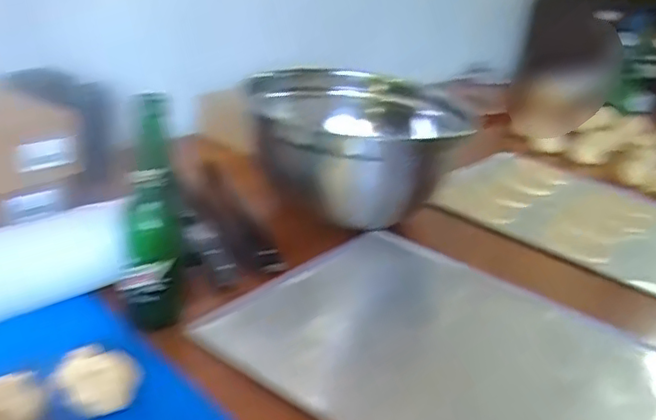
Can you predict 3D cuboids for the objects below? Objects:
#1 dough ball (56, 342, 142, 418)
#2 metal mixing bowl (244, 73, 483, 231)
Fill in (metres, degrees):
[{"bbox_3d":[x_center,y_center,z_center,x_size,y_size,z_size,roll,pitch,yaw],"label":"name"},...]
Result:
[{"bbox_3d":[-0.177,0.131,0.476,0.057,0.027,0.052,7,24,4],"label":"dough ball"},{"bbox_3d":[0.032,-0.102,0.877,0.271,0.153,0.271,5,24,-1],"label":"metal mixing bowl"}]

